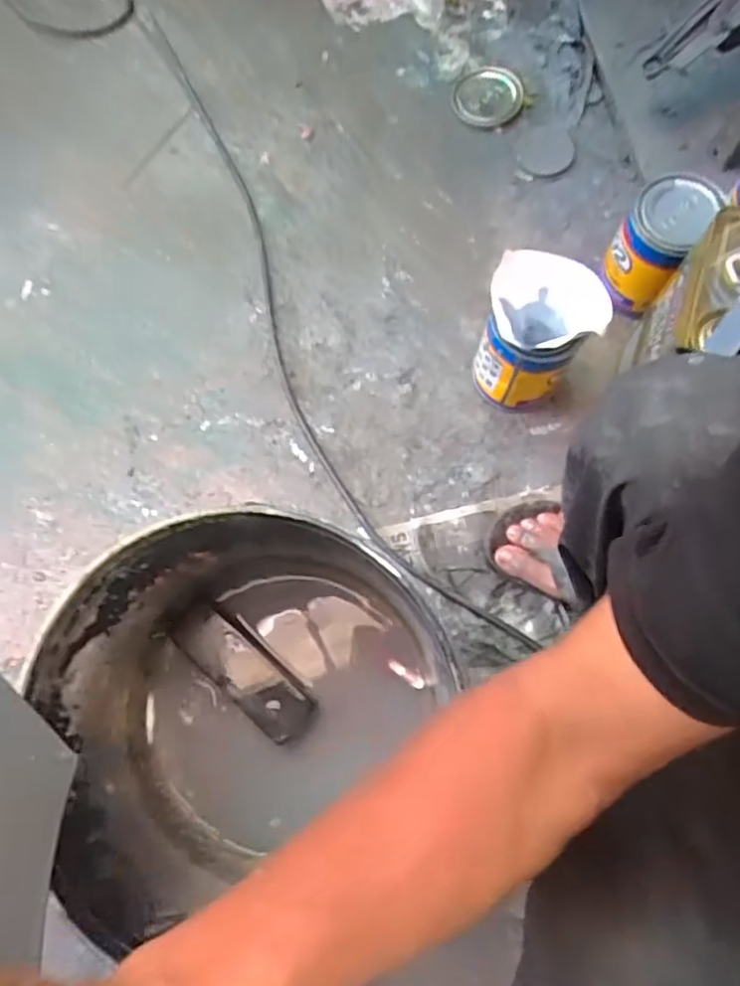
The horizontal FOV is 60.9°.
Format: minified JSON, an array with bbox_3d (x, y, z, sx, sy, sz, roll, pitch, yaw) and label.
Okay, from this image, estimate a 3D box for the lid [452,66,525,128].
[{"bbox_3d":[0.156,-0.524,0.830,0.092,0.008,0.073,3,97,4],"label":"lid"}]

